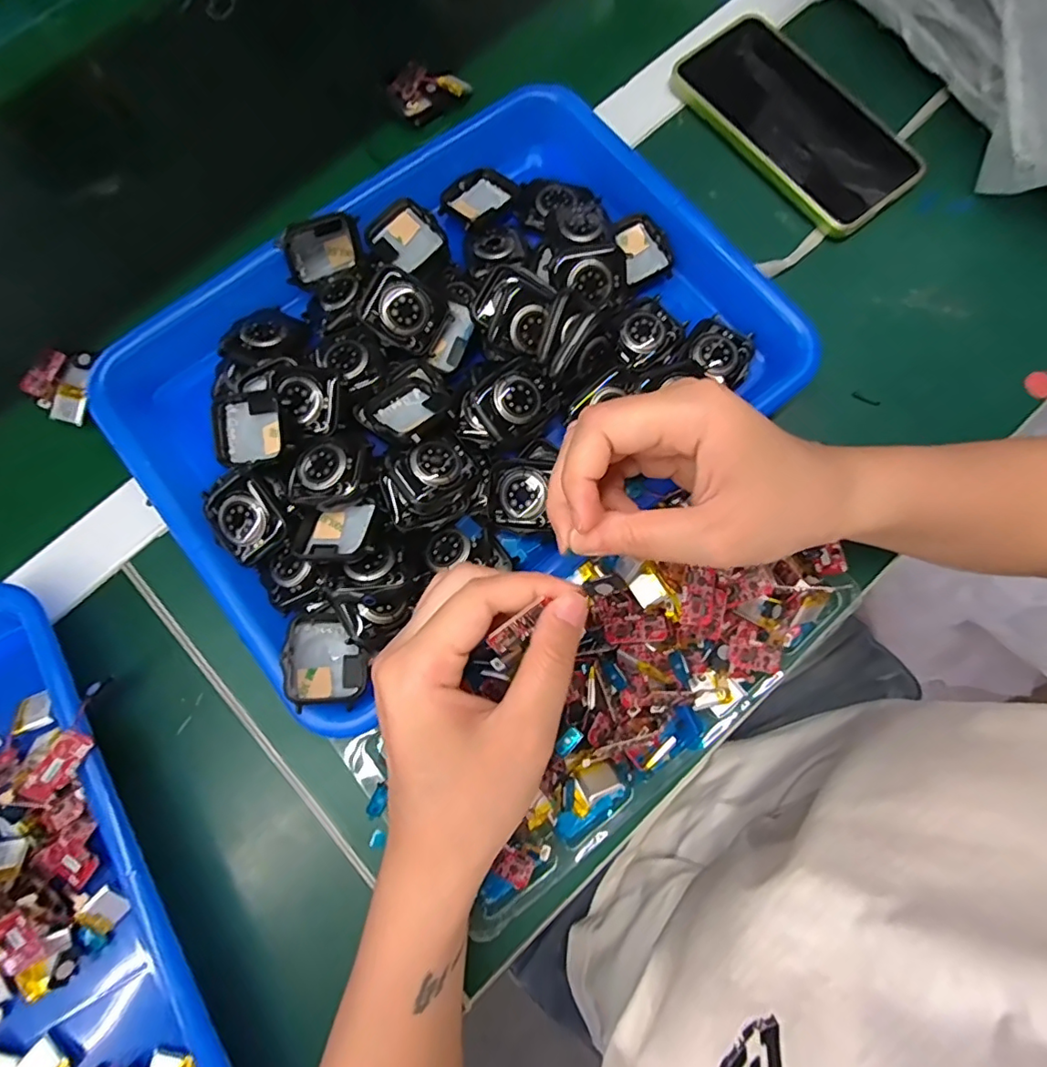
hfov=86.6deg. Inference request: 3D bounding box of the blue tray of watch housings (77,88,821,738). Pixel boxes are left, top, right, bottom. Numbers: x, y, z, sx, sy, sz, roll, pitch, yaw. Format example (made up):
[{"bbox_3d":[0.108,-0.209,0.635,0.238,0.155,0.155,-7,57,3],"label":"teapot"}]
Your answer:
[{"bbox_3d":[-0.044,-0.092,0.305,0.325,0.049,0.257,-38,79,-6],"label":"blue tray of watch housings"}]

